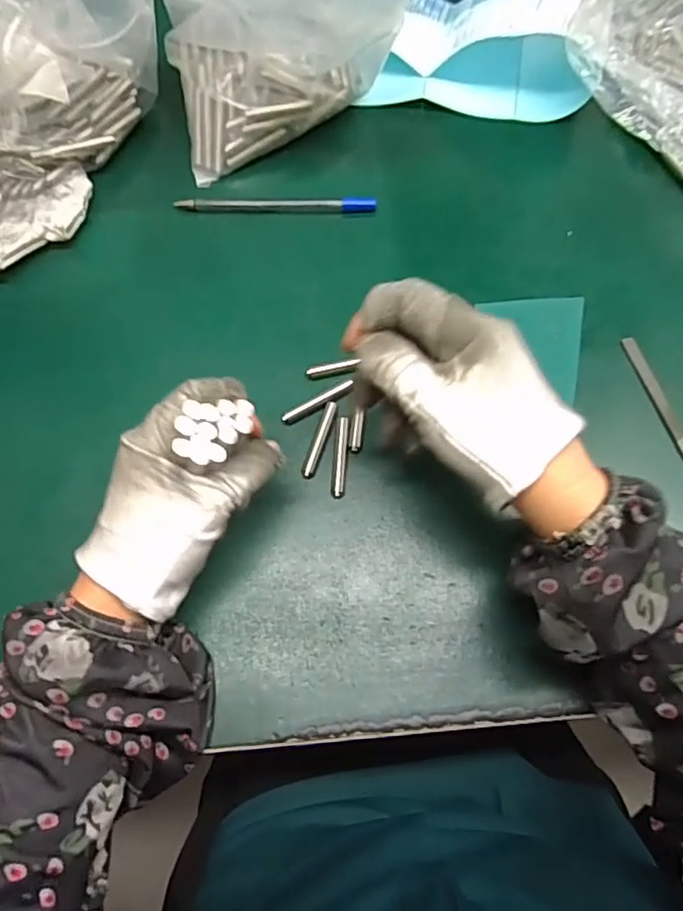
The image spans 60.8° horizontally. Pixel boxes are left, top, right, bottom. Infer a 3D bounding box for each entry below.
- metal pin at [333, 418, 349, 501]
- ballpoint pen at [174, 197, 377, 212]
[{"bbox_3d":[0.000,0.001,0.345,0.007,0.007,0.048,4,70,4],"label":"metal pin"},{"bbox_3d":[-0.046,-0.179,0.412,0.140,0.006,0.011,1,70,3],"label":"ballpoint pen"}]

